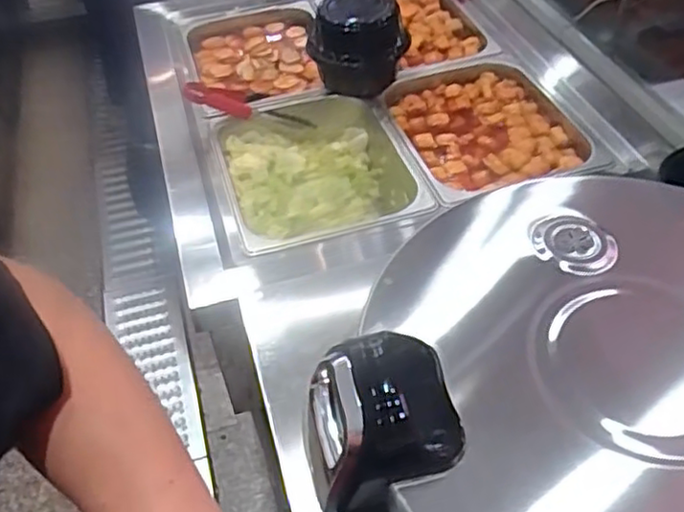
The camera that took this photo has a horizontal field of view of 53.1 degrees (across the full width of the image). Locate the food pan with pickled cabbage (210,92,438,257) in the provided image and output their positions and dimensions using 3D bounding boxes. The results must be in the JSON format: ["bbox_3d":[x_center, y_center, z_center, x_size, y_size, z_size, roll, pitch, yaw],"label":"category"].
[{"bbox_3d":[-0.040,-0.097,1.028,0.274,0.128,0.334,-15,47,-9],"label":"food pan with pickled cabbage"}]

